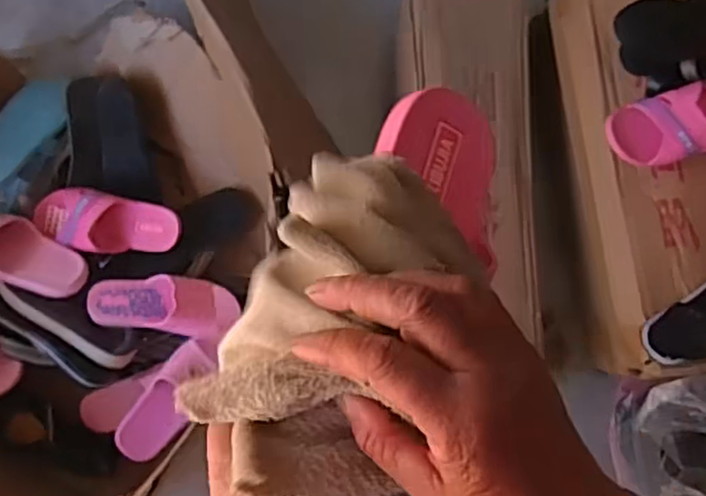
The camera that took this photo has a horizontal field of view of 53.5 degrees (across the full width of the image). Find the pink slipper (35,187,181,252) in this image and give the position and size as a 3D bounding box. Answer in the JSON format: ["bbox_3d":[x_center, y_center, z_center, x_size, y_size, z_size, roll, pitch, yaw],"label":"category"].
[{"bbox_3d":[-0.384,-0.037,1.096,0.214,0.050,0.090,13,84,-7],"label":"pink slipper"}]

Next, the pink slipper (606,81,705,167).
[{"bbox_3d":[0.481,-0.177,0.956,0.258,0.080,0.092,-15,88,-8],"label":"pink slipper"}]

